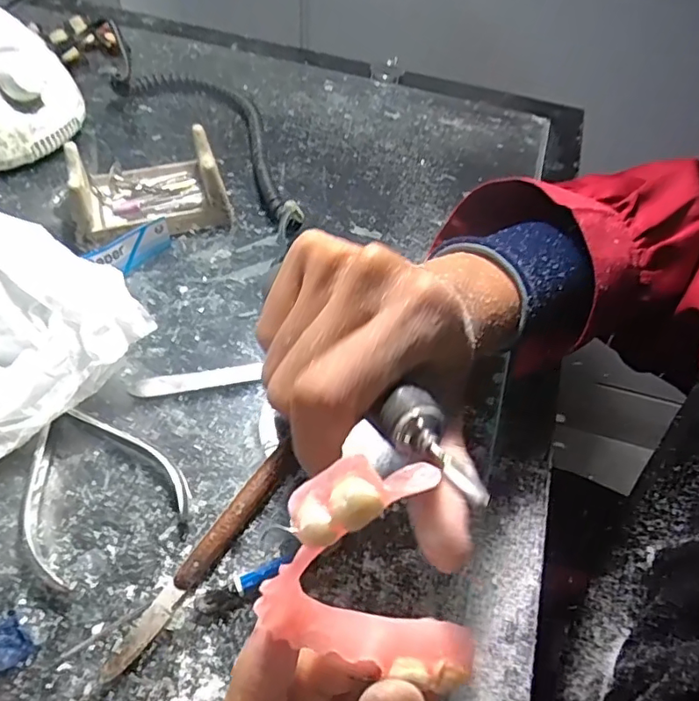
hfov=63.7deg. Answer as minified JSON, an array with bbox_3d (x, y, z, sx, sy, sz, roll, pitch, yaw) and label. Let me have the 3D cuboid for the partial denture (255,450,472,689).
[{"bbox_3d":[0.000,0.054,0.125,0.041,0.061,0.014,-18,28,9],"label":"partial denture"}]

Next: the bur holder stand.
[{"bbox_3d":[-0.133,-0.110,0.374,0.090,0.043,0.061,-13,55,-15],"label":"bur holder stand"}]

